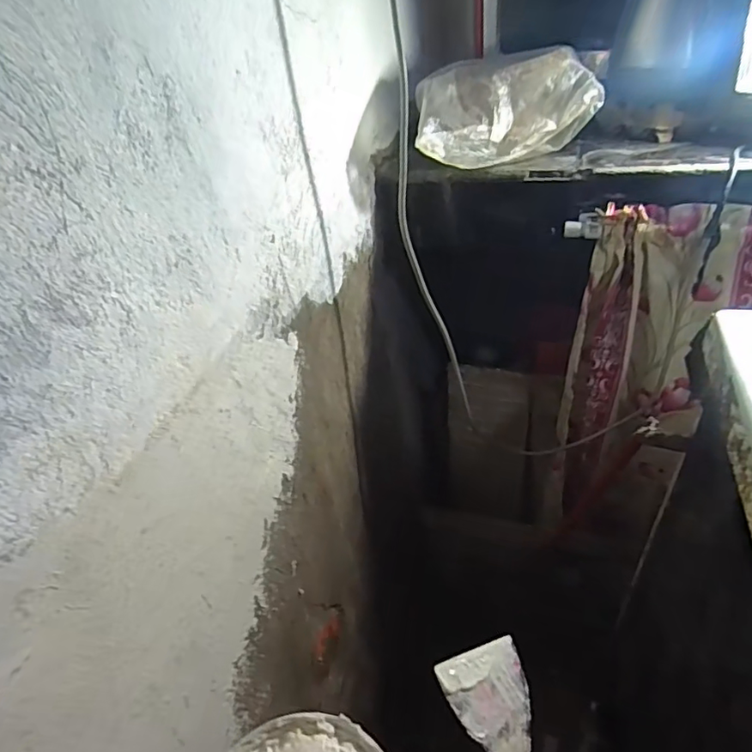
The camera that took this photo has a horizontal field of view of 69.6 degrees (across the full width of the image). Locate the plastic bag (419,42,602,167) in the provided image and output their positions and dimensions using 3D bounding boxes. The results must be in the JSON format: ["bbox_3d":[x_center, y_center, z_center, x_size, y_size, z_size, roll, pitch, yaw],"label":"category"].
[{"bbox_3d":[0.170,-0.368,0.760,0.249,0.134,0.103,-13,35,-8],"label":"plastic bag"}]

